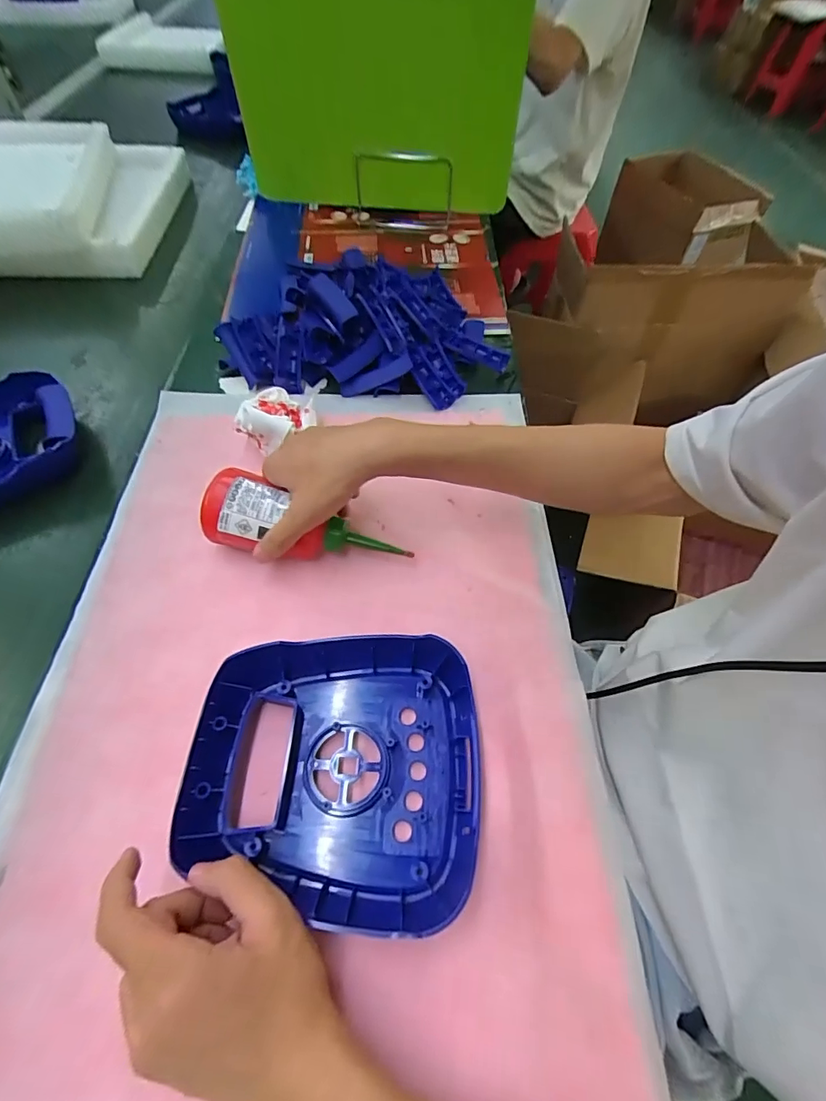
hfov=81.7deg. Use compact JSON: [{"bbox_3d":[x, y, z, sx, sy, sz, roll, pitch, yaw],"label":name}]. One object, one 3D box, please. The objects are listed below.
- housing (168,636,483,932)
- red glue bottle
[{"bbox_3d":[-0.049,0.138,0.309,0.179,0.036,0.166,4,56,1],"label":"housing"},{"bbox_3d":[-0.089,-0.020,0.400,0.169,0.042,0.059,16,56,-7],"label":"red glue bottle"}]

